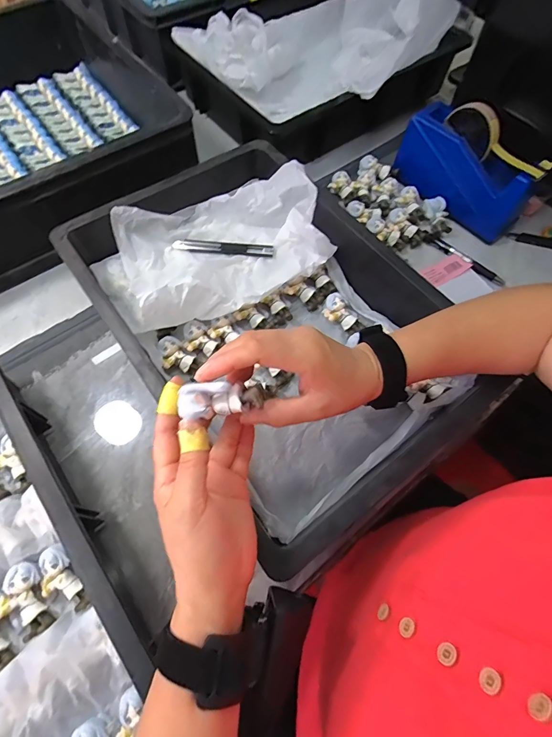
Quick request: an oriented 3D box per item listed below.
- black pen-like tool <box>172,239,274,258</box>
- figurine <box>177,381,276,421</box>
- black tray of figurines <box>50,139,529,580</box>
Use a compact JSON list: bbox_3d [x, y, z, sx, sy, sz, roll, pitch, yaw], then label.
[{"bbox_3d":[-0.073,-0.165,0.505,0.138,0.010,0.019,7,65,1],"label":"black pen-like tool"},{"bbox_3d":[-0.036,0.021,0.259,0.064,0.020,0.020,-7,65,1],"label":"figurine"},{"bbox_3d":[-0.010,-0.063,0.439,0.309,0.090,0.450,-35,71,-17],"label":"black tray of figurines"}]

